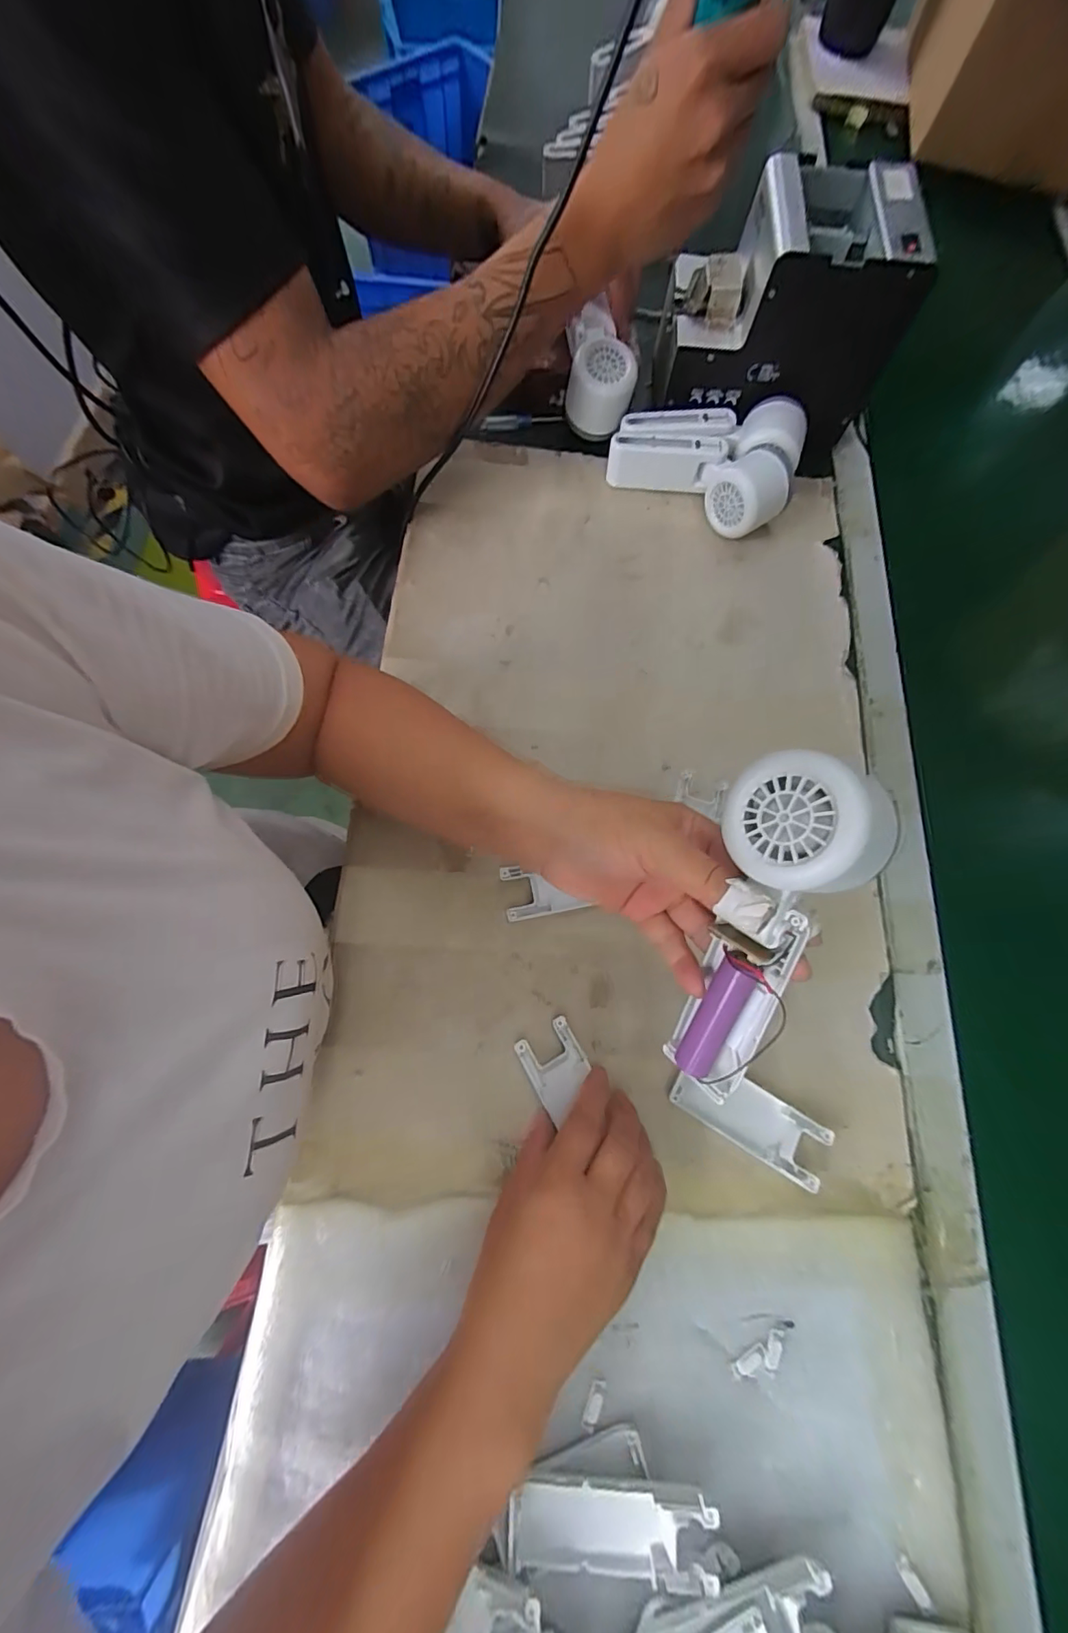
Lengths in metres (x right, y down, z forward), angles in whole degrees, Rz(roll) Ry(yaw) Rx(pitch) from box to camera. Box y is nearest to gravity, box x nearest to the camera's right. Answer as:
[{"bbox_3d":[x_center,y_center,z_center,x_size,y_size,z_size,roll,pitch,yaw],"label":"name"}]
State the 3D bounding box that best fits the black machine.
[{"bbox_3d":[0.214,-0.438,0.461,0.185,0.143,0.146,6,74,0],"label":"black machine"}]

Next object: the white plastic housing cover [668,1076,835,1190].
[{"bbox_3d":[0.139,0.196,0.339,0.102,0.011,0.039,29,75,6],"label":"white plastic housing cover"}]

